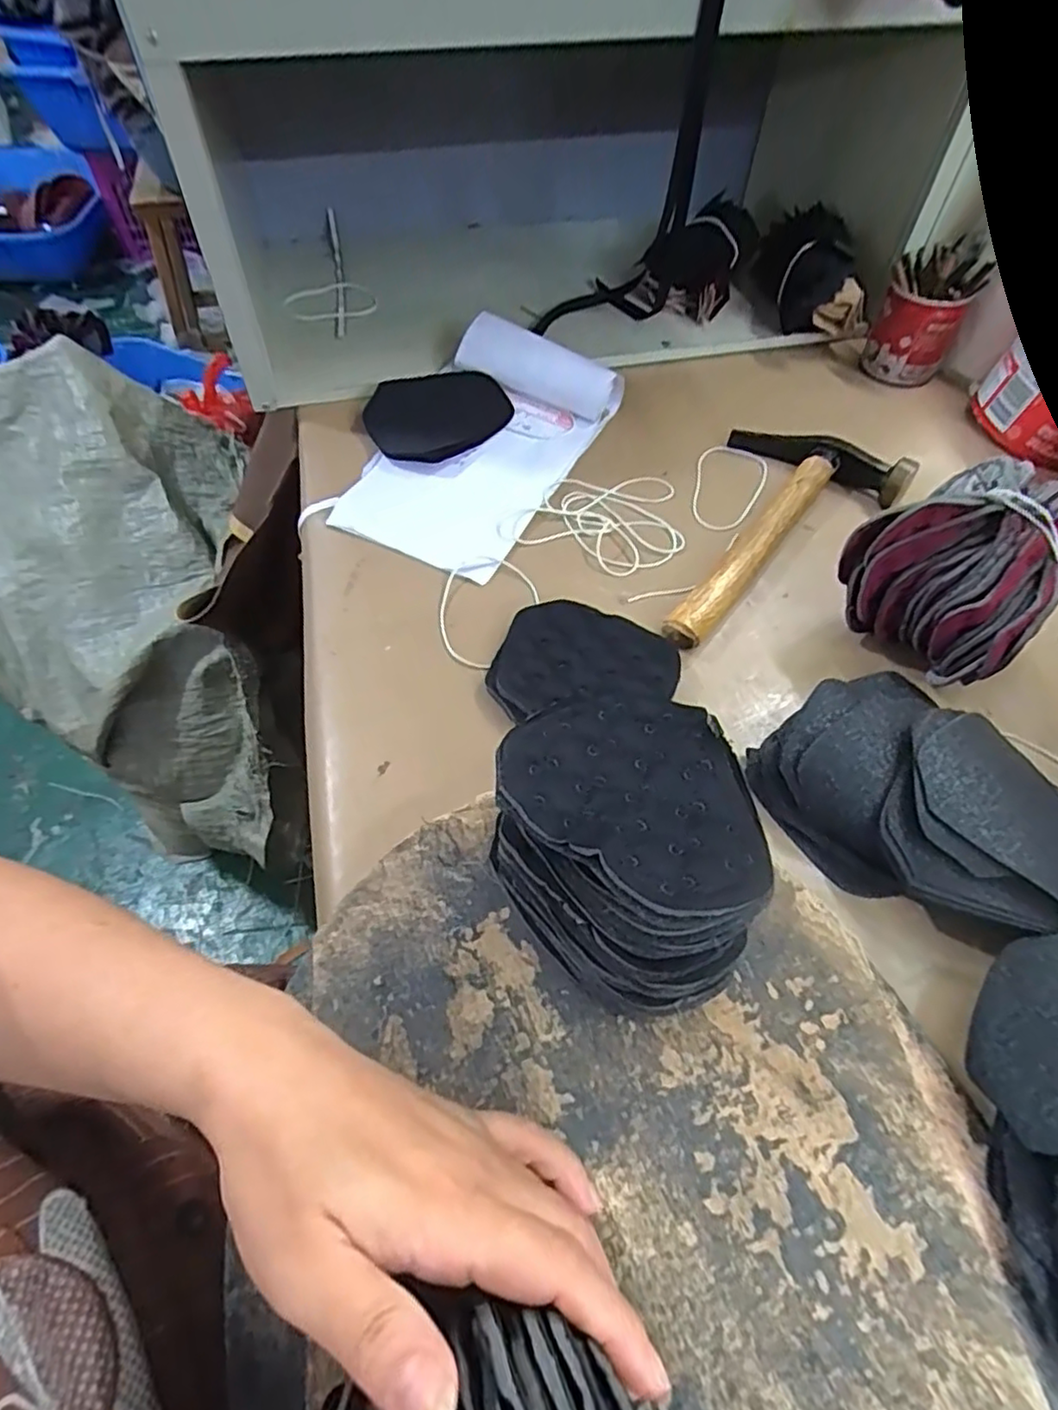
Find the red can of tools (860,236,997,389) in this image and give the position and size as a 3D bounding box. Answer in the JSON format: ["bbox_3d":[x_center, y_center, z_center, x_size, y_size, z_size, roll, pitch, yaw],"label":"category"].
[{"bbox_3d":[0.331,-0.336,0.563,0.065,0.106,0.075,20,58,11],"label":"red can of tools"}]

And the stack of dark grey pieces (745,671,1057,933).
[{"bbox_3d":[0.206,0.046,0.335,0.125,0.047,0.155,-28,62,-19],"label":"stack of dark grey pieces"}]

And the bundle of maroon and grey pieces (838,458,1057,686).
[{"bbox_3d":[0.249,-0.076,0.391,0.085,0.103,0.103,-37,65,-23],"label":"bundle of maroon and grey pieces"}]

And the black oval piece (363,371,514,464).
[{"bbox_3d":[-0.071,-0.230,0.533,0.112,0.020,0.093,-20,59,-15],"label":"black oval piece"}]

